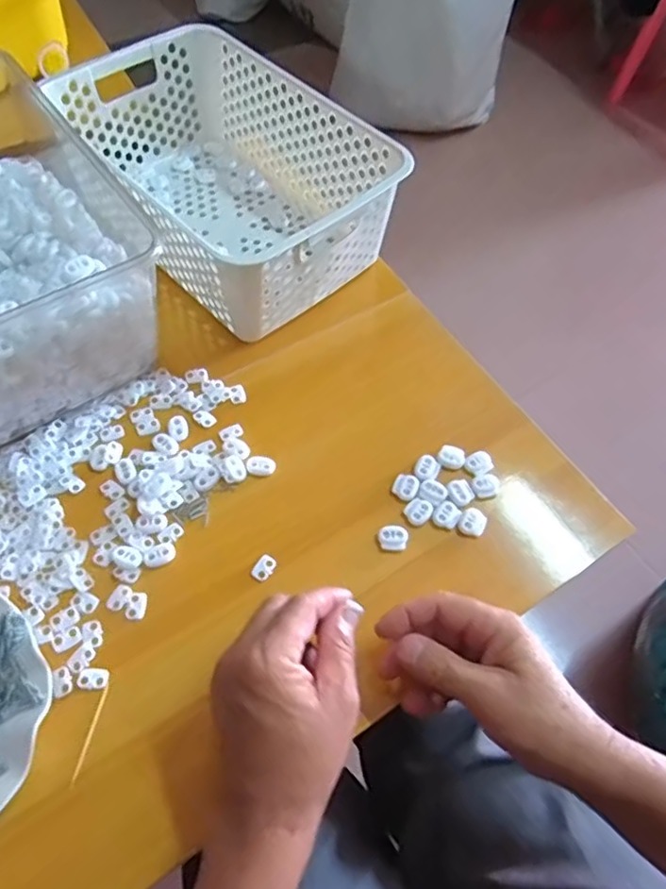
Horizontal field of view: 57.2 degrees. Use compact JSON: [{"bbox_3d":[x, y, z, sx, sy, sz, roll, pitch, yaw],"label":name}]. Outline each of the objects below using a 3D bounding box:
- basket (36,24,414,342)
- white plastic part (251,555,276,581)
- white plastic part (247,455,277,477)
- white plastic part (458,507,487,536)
[{"bbox_3d":[-0.100,-0.256,0.586,0.187,0.115,0.299,-37,68,-23],"label":"basket"},{"bbox_3d":[-0.051,0.093,0.452,0.014,0.010,0.019,33,62,15],"label":"white plastic part"},{"bbox_3d":[-0.057,0.017,0.489,0.023,0.005,0.015,6,58,-1],"label":"white plastic part"},{"bbox_3d":[0.108,0.060,0.471,0.020,0.008,0.020,30,61,14],"label":"white plastic part"}]

